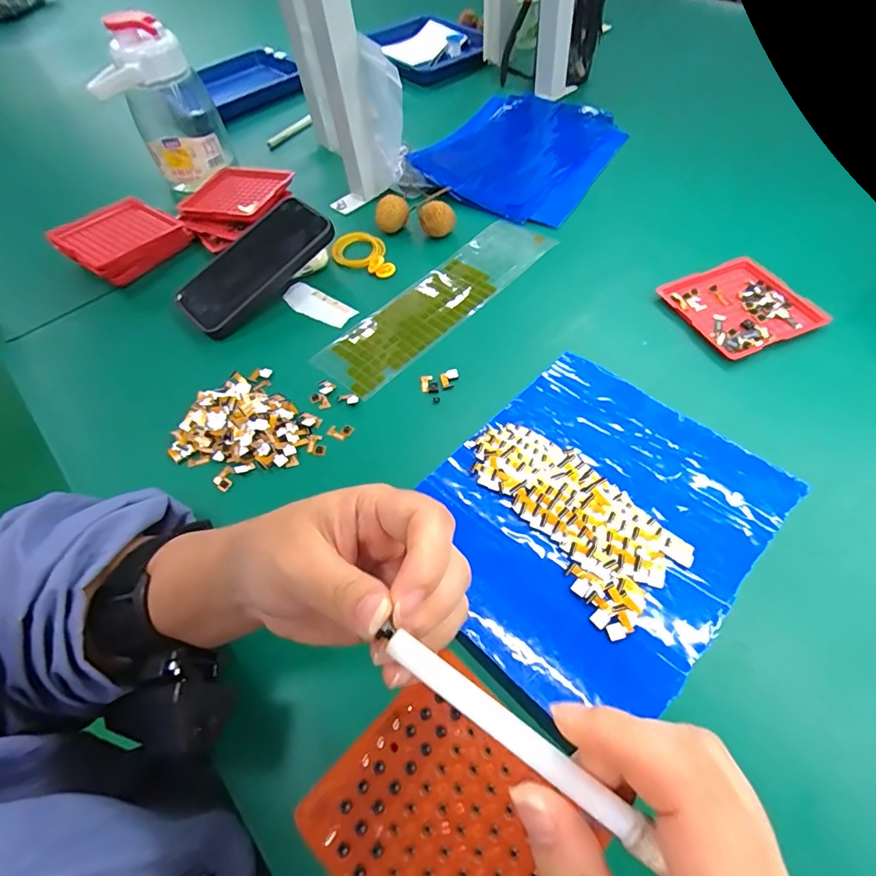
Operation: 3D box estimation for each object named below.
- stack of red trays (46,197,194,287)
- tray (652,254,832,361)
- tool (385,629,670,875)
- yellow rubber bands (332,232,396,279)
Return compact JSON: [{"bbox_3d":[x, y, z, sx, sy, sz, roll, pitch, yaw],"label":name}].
[{"bbox_3d":[-0.337,-0.210,0.511,0.095,0.037,0.106,28,63,22],"label":"stack of red trays"},{"bbox_3d":[0.266,-0.118,0.417,0.100,0.007,0.100,-19,55,-8],"label":"tray"},{"bbox_3d":[0.022,0.086,0.139,0.087,0.006,0.011,33,63,14],"label":"tool"},{"bbox_3d":[-0.079,-0.189,0.493,0.055,0.012,0.066,-16,55,-6],"label":"yellow rubber bands"}]

